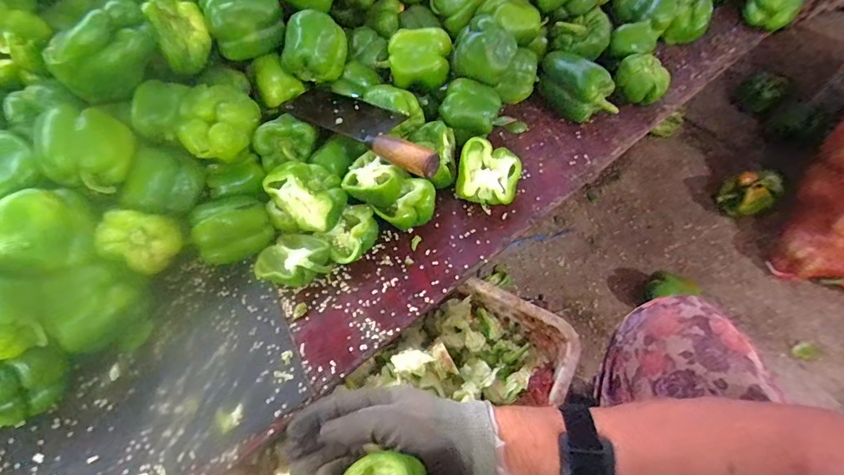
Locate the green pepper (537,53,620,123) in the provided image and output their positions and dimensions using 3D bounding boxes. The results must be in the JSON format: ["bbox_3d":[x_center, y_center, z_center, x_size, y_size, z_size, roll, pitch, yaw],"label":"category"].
[{"bbox_3d":[0.249,-0.244,0.693,0.142,0.081,0.072,38,67,24],"label":"green pepper"}]

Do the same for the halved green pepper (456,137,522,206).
[{"bbox_3d":[0.097,-0.086,0.615,0.085,0.066,0.083,9,59,9],"label":"halved green pepper"}]

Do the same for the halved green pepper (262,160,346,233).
[{"bbox_3d":[-0.160,-0.057,0.589,0.110,0.105,0.063,34,41,-1],"label":"halved green pepper"}]

